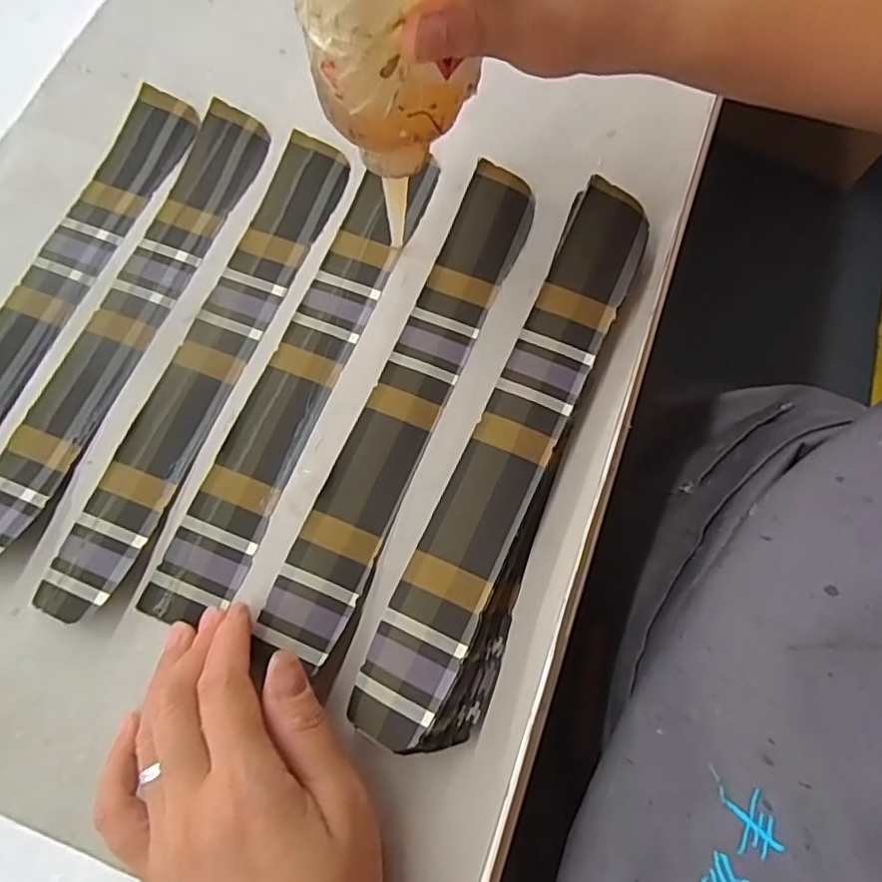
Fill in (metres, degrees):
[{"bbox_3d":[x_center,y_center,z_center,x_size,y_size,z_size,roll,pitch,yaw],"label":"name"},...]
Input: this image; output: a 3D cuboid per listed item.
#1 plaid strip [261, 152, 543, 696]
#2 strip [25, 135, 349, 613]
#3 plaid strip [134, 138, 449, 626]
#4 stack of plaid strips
[{"bbox_3d":[-0.014,-0.023,0.284,0.037,0.013,0.254,22,74,7],"label":"plaid strip"},{"bbox_3d":[-0.111,-0.043,0.292,0.034,0.009,0.256,21,74,6],"label":"strip"},{"bbox_3d":[-0.065,-0.036,0.293,0.035,0.005,0.249,21,74,6],"label":"plaid strip"},{"bbox_3d":[0.033,-0.001,0.266,0.047,0.025,0.256,20,74,6],"label":"stack of plaid strips"}]

